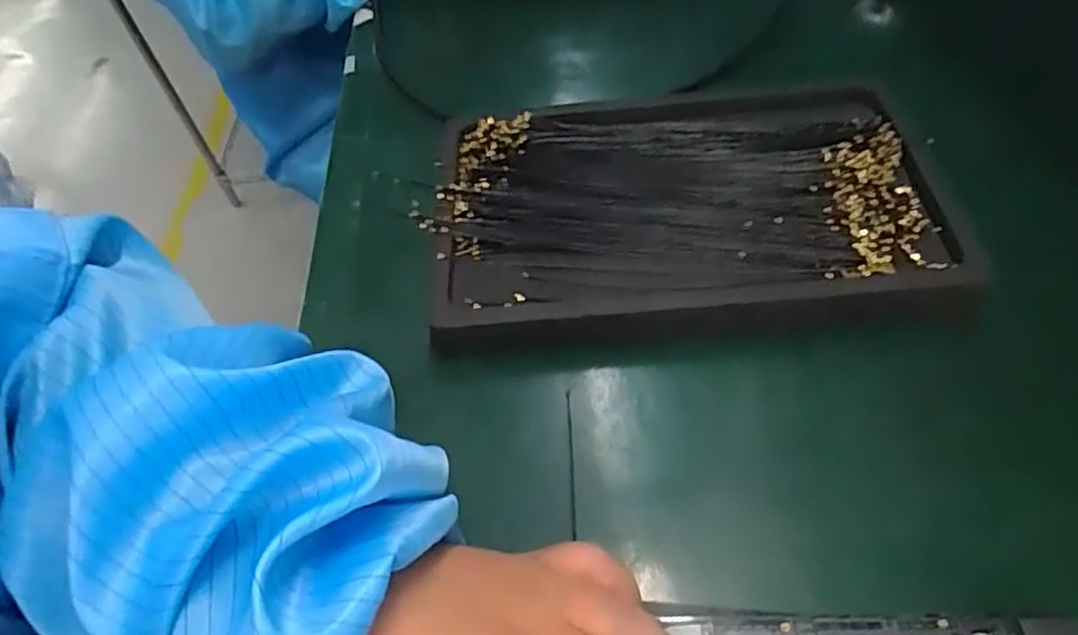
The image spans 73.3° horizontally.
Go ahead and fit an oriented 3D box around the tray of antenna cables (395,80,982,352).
[{"bbox_3d":[0.067,-0.052,0.365,0.238,0.027,0.166,-7,51,4],"label":"tray of antenna cables"}]

